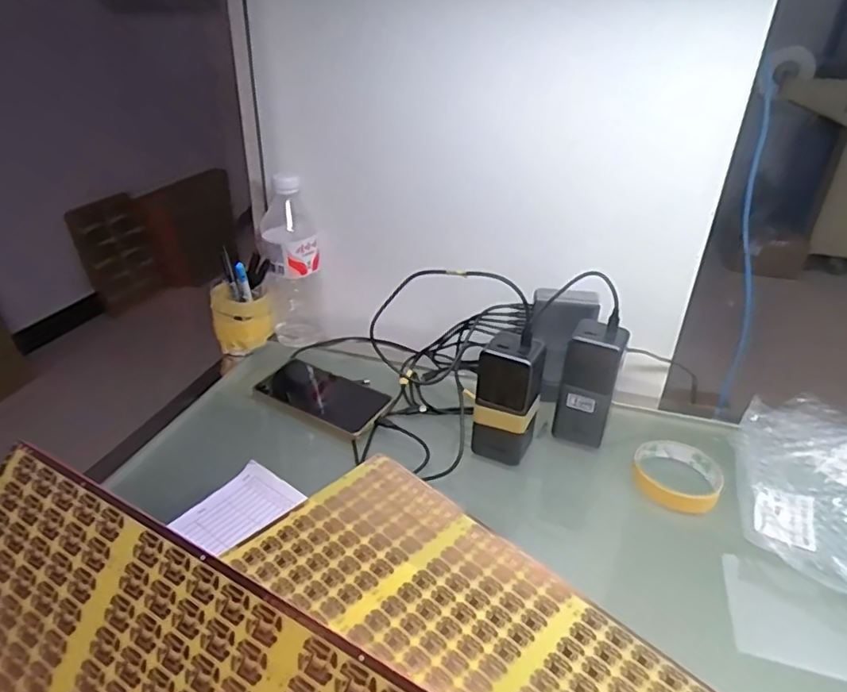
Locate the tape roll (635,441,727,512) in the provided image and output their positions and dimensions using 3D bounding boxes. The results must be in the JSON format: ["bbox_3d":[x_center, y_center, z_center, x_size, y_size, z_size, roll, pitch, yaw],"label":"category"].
[{"bbox_3d":[0.256,0.129,0.588,0.081,0.027,0.080,1,31,-1],"label":"tape roll"}]

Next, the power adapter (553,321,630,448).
[{"bbox_3d":[0.174,0.042,0.613,0.056,0.125,0.043,14,33,20],"label":"power adapter"}]

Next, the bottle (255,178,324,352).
[{"bbox_3d":[-0.174,-0.105,0.751,0.076,0.222,0.065,-3,31,-6],"label":"bottle"}]

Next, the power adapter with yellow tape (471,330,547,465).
[{"bbox_3d":[0.084,0.054,0.577,0.060,0.124,0.046,10,32,14],"label":"power adapter with yellow tape"}]

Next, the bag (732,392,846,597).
[{"bbox_3d":[0.391,0.136,0.531,0.179,0.058,0.203,11,32,15],"label":"bag"}]

